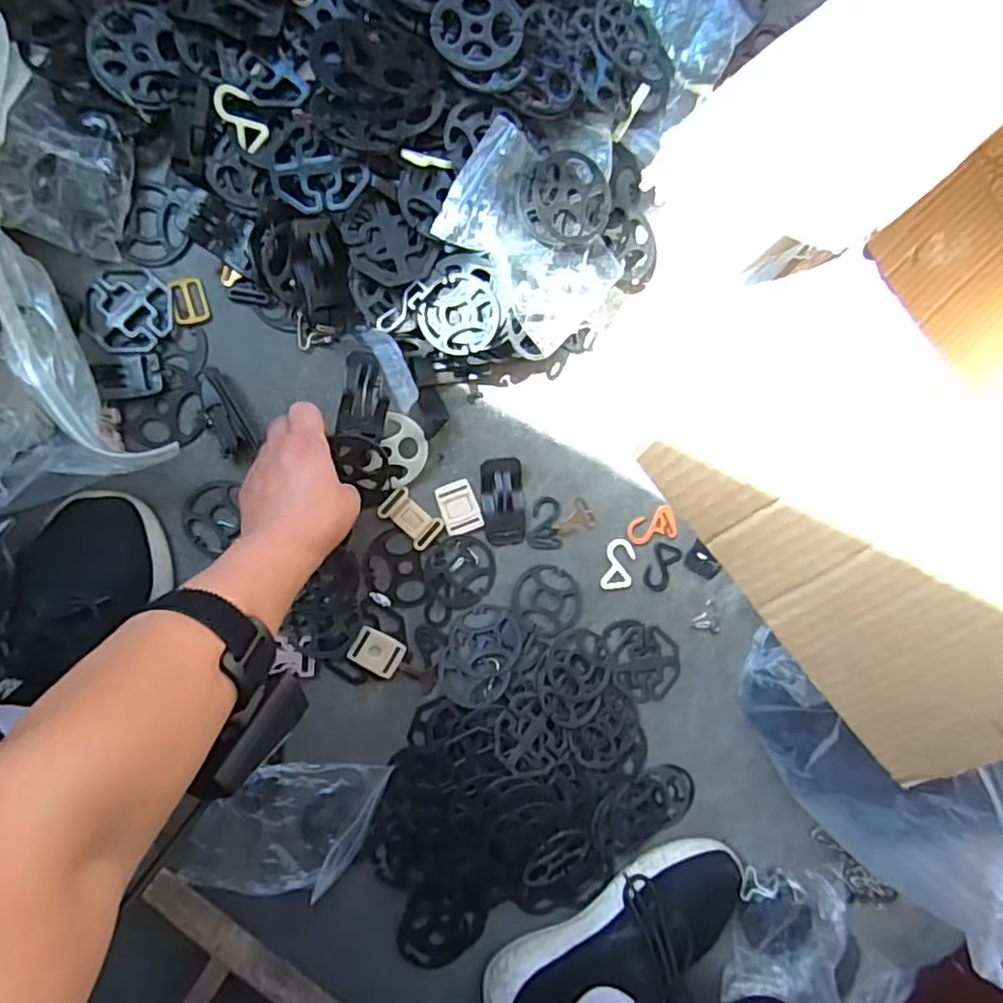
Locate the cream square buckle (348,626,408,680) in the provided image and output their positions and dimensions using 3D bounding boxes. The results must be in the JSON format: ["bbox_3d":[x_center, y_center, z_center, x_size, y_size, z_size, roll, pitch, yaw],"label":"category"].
[{"bbox_3d":[-0.102,0.124,0.524,0.043,0.007,0.032,29,89,-11],"label":"cream square buckle"}]

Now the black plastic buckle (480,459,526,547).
[{"bbox_3d":[0.002,0.000,0.527,0.035,0.012,0.071,-6,96,-9],"label":"black plastic buckle"}]

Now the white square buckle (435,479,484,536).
[{"bbox_3d":[-0.035,0.005,0.528,0.031,0.004,0.043,-20,98,-8],"label":"white square buckle"}]

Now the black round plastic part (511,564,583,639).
[{"bbox_3d":[0.040,0.084,0.542,0.056,0.006,0.062,-43,100,-4],"label":"black round plastic part"}]

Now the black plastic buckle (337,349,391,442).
[{"bbox_3d":[-0.098,-0.075,0.465,0.035,0.008,0.063,7,114,-19],"label":"black plastic buckle"}]

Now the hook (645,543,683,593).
[{"bbox_3d":[0.141,0.059,0.563,0.027,0.005,0.042,25,90,-9],"label":"hook"}]

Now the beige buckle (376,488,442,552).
[{"bbox_3d":[-0.073,0.014,0.516,0.049,0.007,0.029,42,87,-10],"label":"beige buckle"}]

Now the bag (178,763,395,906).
[{"bbox_3d":[-0.172,0.265,0.512,0.147,0.021,0.104,5,94,-10],"label":"bag"}]

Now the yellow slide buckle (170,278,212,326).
[{"bbox_3d":[-0.235,-0.151,0.480,0.025,0.004,0.033,-15,97,-8],"label":"yellow slide buckle"}]

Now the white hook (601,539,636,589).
[{"bbox_3d":[0.103,0.055,0.552,0.026,0.004,0.044,9,93,-10],"label":"white hook"}]

